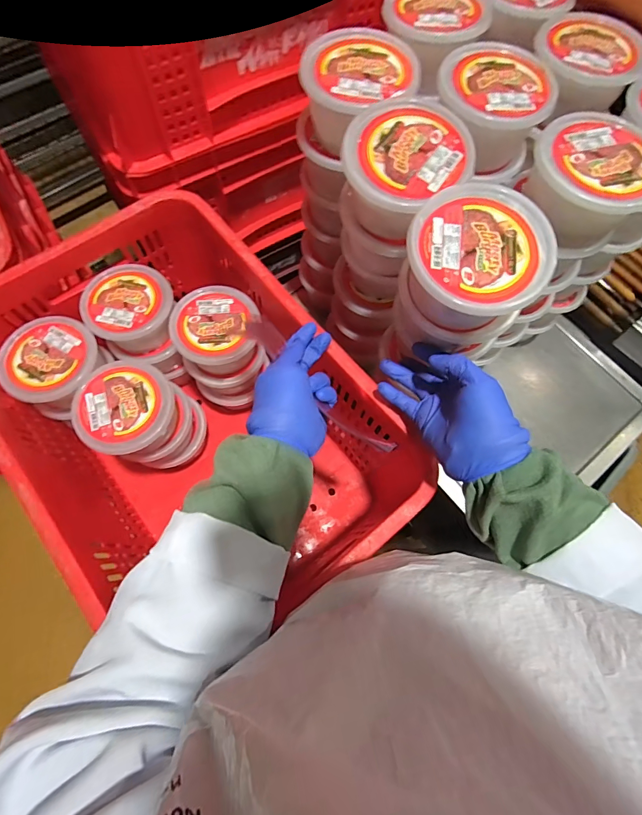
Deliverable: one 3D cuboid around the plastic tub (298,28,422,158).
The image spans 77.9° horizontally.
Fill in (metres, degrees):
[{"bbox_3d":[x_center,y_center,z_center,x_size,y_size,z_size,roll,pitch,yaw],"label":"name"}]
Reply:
[{"bbox_3d":[0.039,-0.325,0.418,0.113,0.059,0.120,1,69,-2],"label":"plastic tub"}]

